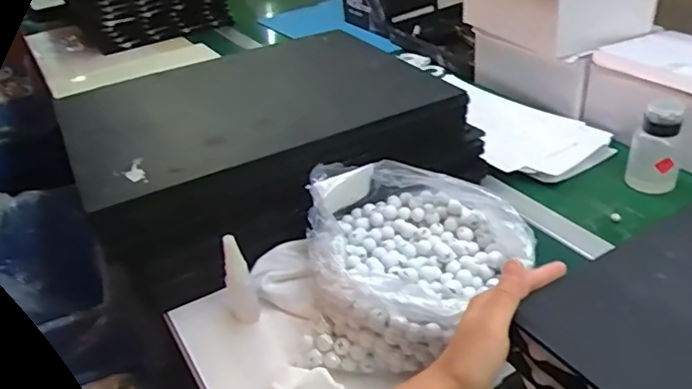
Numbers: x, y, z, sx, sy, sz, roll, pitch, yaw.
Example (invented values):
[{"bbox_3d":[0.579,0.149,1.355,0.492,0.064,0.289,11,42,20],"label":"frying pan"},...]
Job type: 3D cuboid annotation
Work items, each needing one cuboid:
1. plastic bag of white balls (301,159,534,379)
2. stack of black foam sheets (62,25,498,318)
[{"bbox_3d":[0.067,0.061,0.607,0.218,0.115,0.220,-4,32,2],"label":"plastic bag of white balls"},{"bbox_3d":[-0.127,-0.085,0.818,0.489,0.124,0.397,-26,37,-28],"label":"stack of black foam sheets"}]

